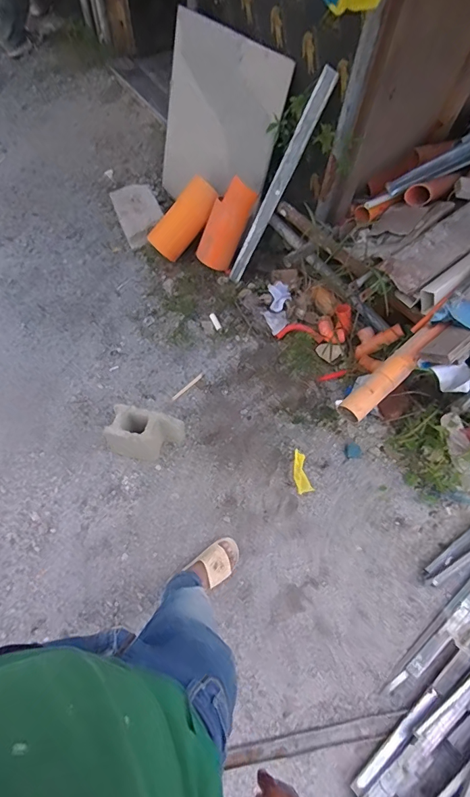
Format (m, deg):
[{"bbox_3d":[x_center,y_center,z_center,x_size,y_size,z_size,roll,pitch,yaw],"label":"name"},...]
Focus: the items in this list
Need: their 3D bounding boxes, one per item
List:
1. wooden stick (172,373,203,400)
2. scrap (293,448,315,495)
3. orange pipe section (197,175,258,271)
[{"bbox_3d":[-0.194,-0.047,1.749,0.018,0.009,0.165,43,71,16],"label":"wooden stick"},{"bbox_3d":[0.253,0.278,1.619,0.059,0.023,0.160,-6,67,-7],"label":"scrap"},{"bbox_3d":[-0.042,-0.742,1.843,0.126,0.398,0.121,47,42,17],"label":"orange pipe section"}]

